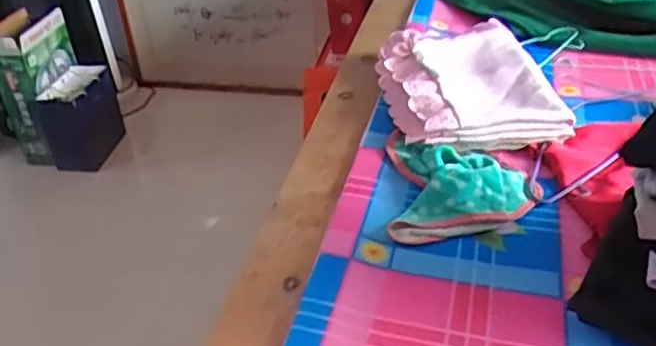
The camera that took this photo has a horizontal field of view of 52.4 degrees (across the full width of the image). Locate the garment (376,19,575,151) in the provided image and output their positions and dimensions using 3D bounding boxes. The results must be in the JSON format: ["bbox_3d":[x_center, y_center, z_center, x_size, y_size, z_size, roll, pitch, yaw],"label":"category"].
[{"bbox_3d":[0.217,-0.143,1.080,0.257,0.069,0.299,-7,35,-5],"label":"garment"}]

